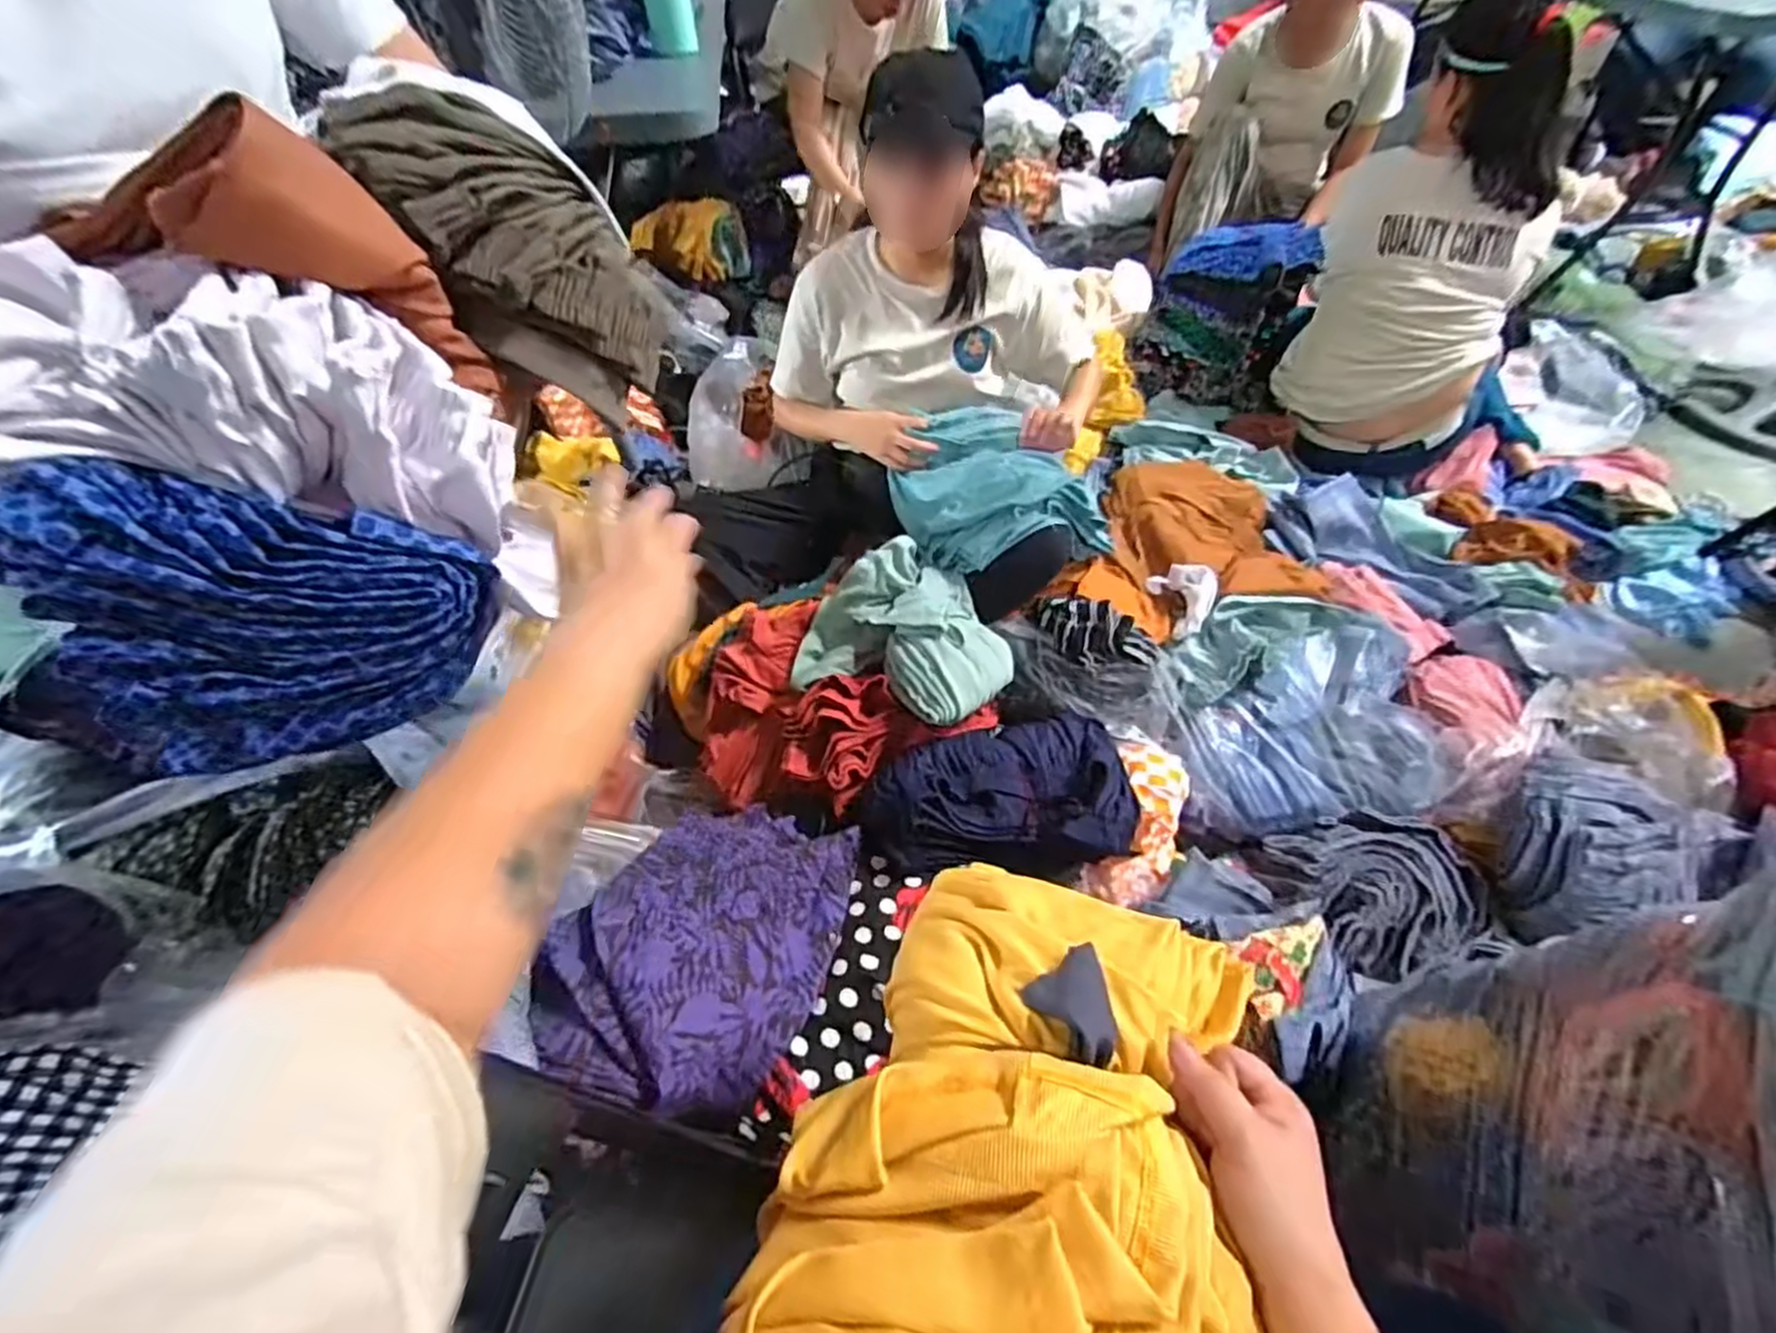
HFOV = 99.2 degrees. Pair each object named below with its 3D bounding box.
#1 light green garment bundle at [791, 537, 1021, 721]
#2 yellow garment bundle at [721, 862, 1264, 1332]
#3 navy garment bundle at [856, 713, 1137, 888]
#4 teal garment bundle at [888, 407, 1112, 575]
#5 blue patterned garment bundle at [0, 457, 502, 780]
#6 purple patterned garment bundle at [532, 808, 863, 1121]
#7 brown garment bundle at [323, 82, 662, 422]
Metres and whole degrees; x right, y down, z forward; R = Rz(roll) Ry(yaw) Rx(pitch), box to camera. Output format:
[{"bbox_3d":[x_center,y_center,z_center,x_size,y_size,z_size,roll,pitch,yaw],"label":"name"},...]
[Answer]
[{"bbox_3d":[0.026,-0.061,1.051,0.294,0.101,0.250,14,51,14],"label":"light green garment bundle"},{"bbox_3d":[0.078,0.253,0.408,0.227,0.130,0.303,1,27,19],"label":"yellow garment bundle"},{"bbox_3d":[0.137,0.178,0.952,0.325,0.139,0.193,-11,50,-8],"label":"navy garment bundle"},{"bbox_3d":[0.153,-0.300,1.197,0.259,0.138,0.344,-14,50,-10],"label":"teal garment bundle"},{"bbox_3d":[-0.358,-0.033,0.439,0.221,0.175,0.068,-20,51,-15],"label":"blue patterned garment bundle"},{"bbox_3d":[-0.180,0.278,0.790,0.253,0.080,0.369,30,32,10],"label":"purple patterned garment bundle"},{"bbox_3d":[-0.279,-0.323,0.583,0.167,0.203,0.152,-17,51,-12],"label":"brown garment bundle"}]

